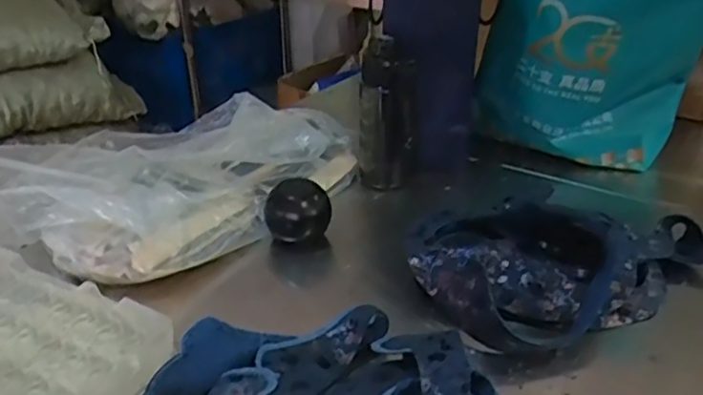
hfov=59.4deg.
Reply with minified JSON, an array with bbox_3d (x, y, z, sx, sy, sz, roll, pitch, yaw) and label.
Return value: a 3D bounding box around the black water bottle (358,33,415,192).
[{"bbox_3d":[0.049,-0.107,0.843,0.075,0.200,0.058,-1,28,0],"label":"black water bottle"}]

